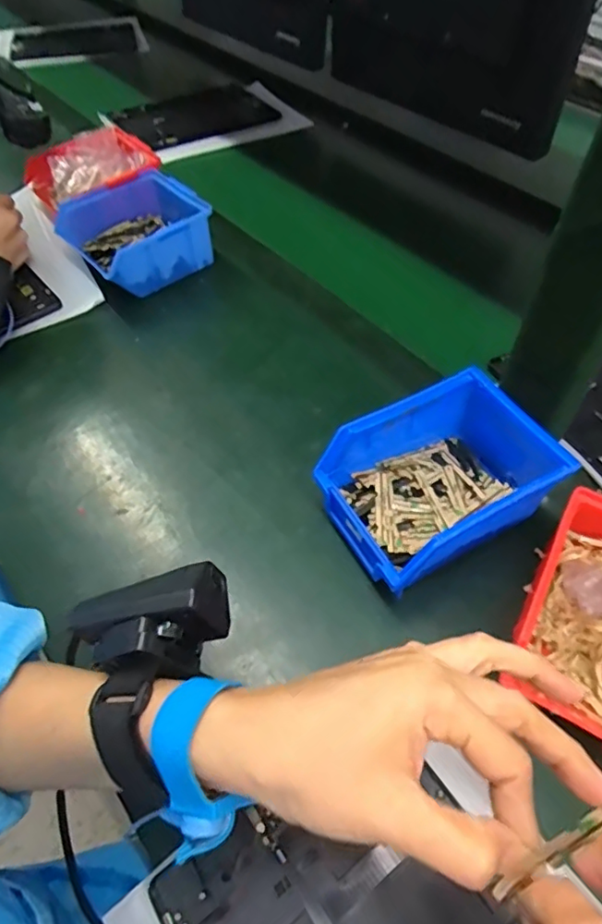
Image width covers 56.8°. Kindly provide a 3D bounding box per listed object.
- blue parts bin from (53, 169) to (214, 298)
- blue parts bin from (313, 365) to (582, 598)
[{"bbox_3d":[-0.176,-0.247,0.614,0.136,0.071,0.122,-31,58,-22],"label":"blue parts bin"},{"bbox_3d":[0.102,0.014,0.399,0.159,0.079,0.106,-23,56,-17],"label":"blue parts bin"}]

